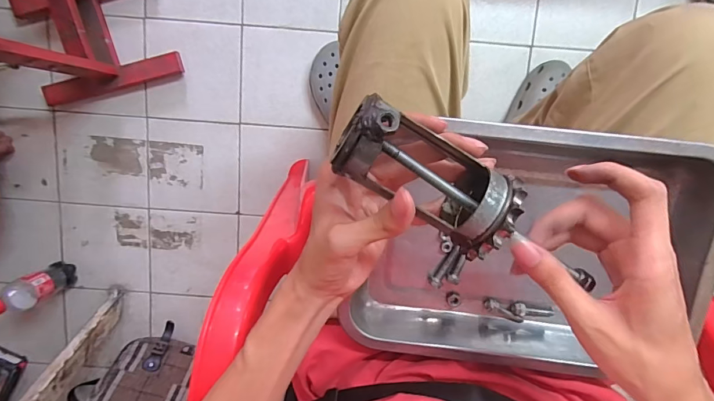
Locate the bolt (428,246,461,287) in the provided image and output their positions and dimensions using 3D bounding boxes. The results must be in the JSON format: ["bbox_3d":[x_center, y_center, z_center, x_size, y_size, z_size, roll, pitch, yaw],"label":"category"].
[{"bbox_3d":[0.083,0.062,0.384,0.010,0.012,0.044,33,99,-6],"label":"bolt"}]

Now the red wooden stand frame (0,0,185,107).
[{"bbox_3d":[-0.546,-0.317,0.669,0.299,0.388,0.229,-14,98,3],"label":"red wooden stand frame"}]

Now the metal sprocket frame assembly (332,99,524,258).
[{"bbox_3d":[0.043,-0.012,0.235,0.120,0.048,0.048,30,98,-17],"label":"metal sprocket frame assembly"}]

